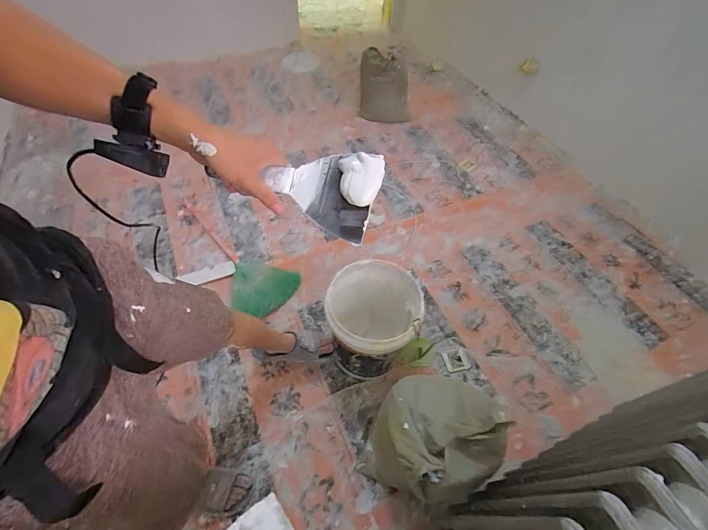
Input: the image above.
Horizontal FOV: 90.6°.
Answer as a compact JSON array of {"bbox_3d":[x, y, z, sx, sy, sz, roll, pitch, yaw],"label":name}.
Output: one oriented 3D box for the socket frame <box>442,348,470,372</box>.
[{"bbox_3d":[0.392,0.361,1.329,0.096,0.008,0.083,-9,55,-10],"label":"socket frame"}]

